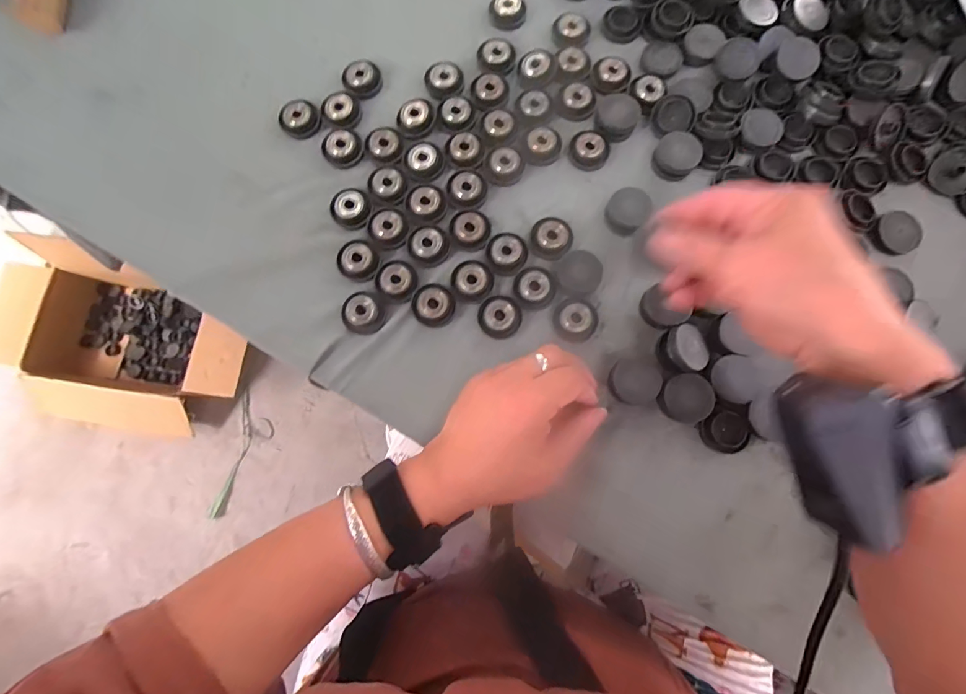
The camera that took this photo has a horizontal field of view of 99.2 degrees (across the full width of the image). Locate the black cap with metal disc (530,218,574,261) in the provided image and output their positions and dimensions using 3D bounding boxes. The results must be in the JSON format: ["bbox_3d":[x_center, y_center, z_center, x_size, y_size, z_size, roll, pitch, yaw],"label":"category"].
[{"bbox_3d":[0.051,-0.082,0.309,0.030,0.011,0.028,0,78,1],"label":"black cap with metal disc"}]

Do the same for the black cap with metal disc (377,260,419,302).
[{"bbox_3d":[-0.064,-0.050,0.304,0.032,0.006,0.028,39,81,8],"label":"black cap with metal disc"}]

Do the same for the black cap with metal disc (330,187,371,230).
[{"bbox_3d":[-0.102,-0.108,0.315,0.030,0.007,0.029,0,78,1],"label":"black cap with metal disc"}]

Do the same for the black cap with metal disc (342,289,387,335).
[{"bbox_3d":[-0.087,-0.025,0.301,0.031,0.008,0.031,0,78,1],"label":"black cap with metal disc"}]

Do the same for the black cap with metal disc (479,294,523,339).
[{"bbox_3d":[0.012,-0.023,0.298,0.030,0.009,0.029,0,78,1],"label":"black cap with metal disc"}]

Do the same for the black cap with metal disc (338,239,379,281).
[{"bbox_3d":[-0.093,-0.066,0.308,0.029,0.006,0.031,0,78,1],"label":"black cap with metal disc"}]

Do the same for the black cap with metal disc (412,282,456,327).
[{"bbox_3d":[-0.036,-0.031,0.300,0.030,0.010,0.029,0,78,1],"label":"black cap with metal disc"}]

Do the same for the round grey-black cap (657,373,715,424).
[{"bbox_3d":[0.139,0.035,0.283,0.032,0.014,0.032,0,78,1],"label":"round grey-black cap"}]

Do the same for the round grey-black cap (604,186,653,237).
[{"bbox_3d":[0.109,-0.103,0.311,0.031,0.016,0.030,0,78,1],"label":"round grey-black cap"}]

